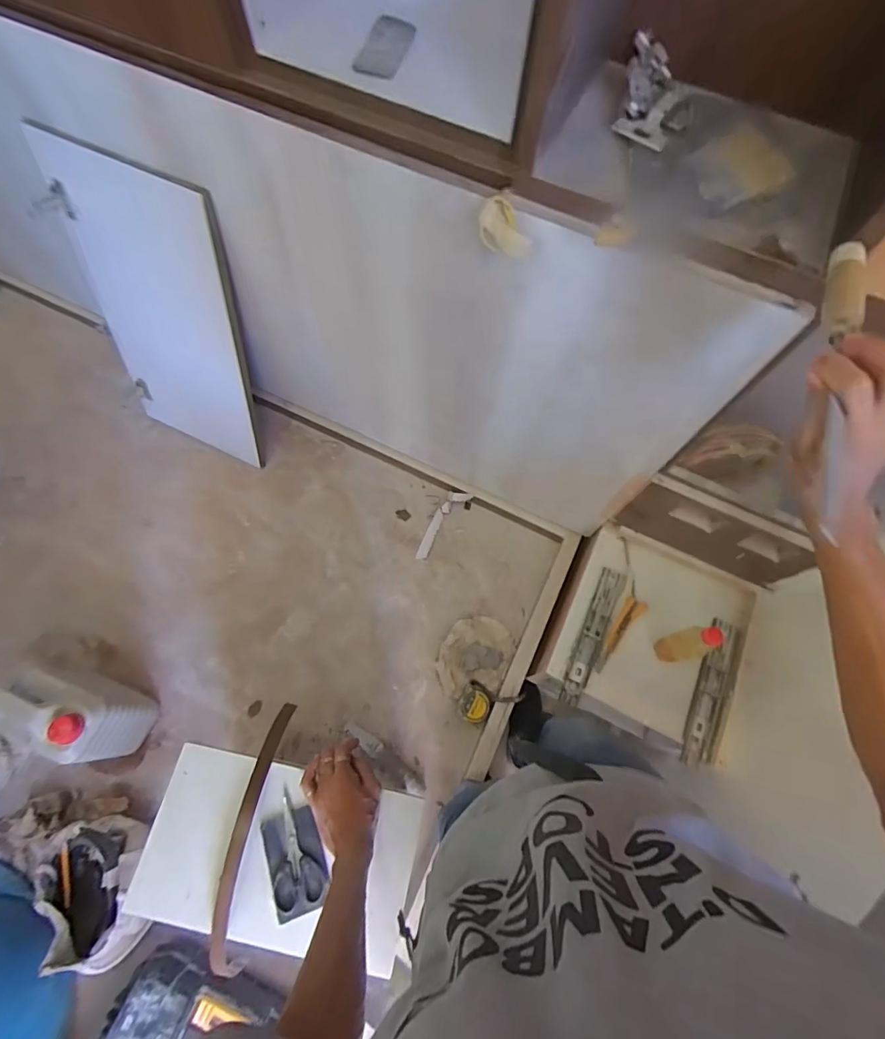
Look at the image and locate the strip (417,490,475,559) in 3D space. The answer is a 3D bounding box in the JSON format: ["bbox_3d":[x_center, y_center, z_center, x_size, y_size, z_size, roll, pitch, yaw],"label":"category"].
[{"bbox_3d":[-0.007,0.008,1.138,0.049,0.026,0.195,34,72,10],"label":"strip"}]

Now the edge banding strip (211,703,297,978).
[{"bbox_3d":[-0.267,0.448,0.664,0.023,0.123,0.348,8,69,1],"label":"edge banding strip"}]

